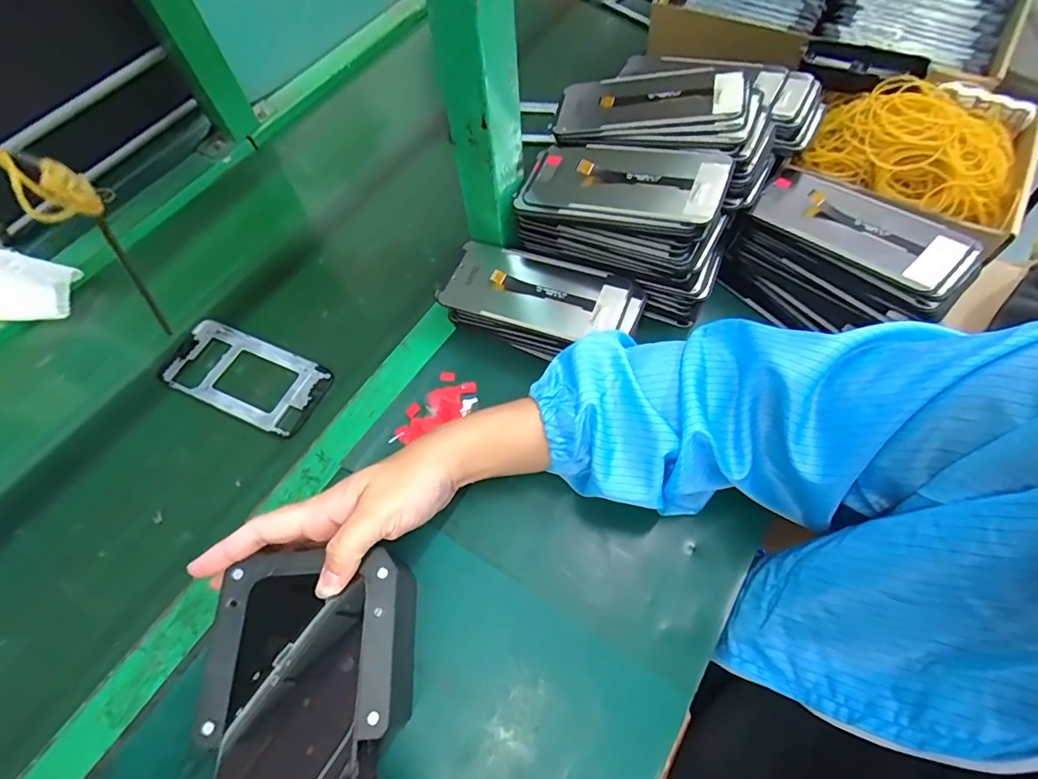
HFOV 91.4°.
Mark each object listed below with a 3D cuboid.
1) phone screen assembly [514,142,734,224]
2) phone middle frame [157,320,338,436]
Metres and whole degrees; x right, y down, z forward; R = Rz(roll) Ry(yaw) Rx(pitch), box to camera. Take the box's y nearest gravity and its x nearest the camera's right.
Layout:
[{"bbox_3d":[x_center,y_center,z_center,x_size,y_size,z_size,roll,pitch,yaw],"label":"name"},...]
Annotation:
[{"bbox_3d":[0.082,-0.172,0.414,0.163,0.011,0.075,14,69,22],"label":"phone screen assembly"},{"bbox_3d":[-0.258,-0.015,0.474,0.161,0.004,0.075,21,65,13],"label":"phone middle frame"}]

